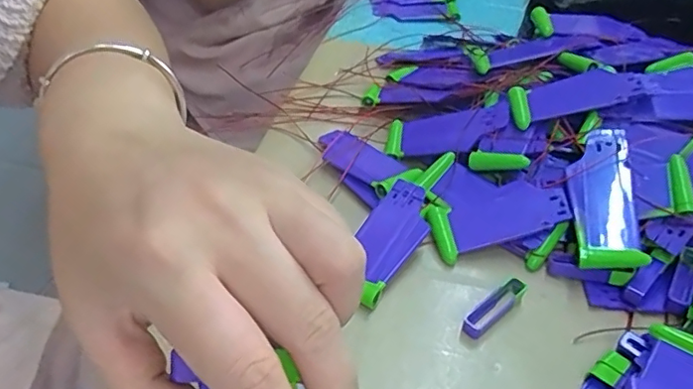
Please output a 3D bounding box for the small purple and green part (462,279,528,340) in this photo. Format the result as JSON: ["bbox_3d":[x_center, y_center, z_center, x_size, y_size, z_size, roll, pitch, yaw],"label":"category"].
[{"bbox_3d":[0.083,0.063,0.315,0.047,0.010,0.013,-33,53,-32],"label":"small purple and green part"}]

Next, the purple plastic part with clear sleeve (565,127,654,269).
[{"bbox_3d":[0.153,0.001,0.334,0.038,0.015,0.088,7,64,4],"label":"purple plastic part with clear sleeve"}]

